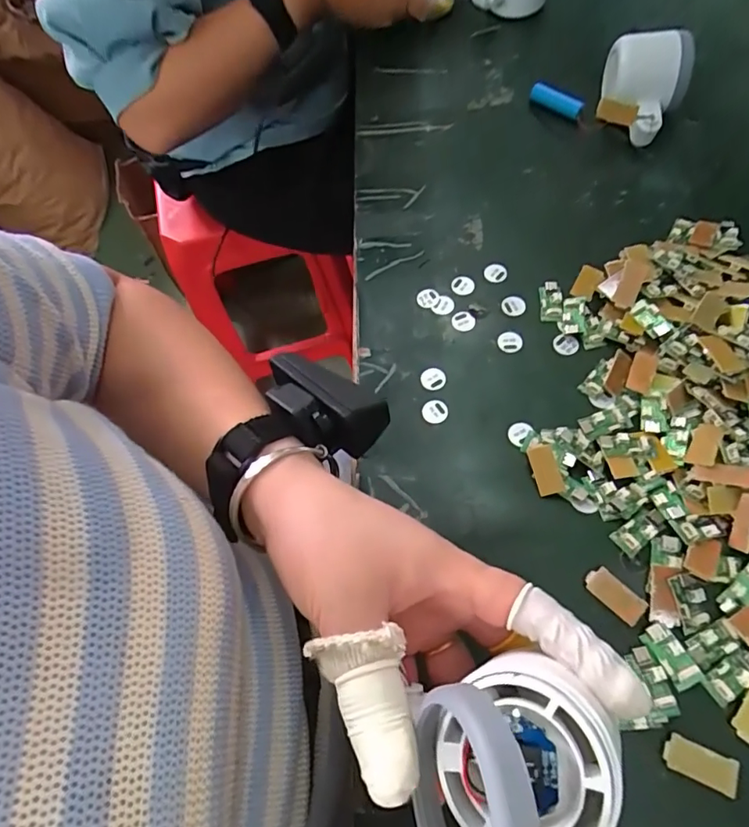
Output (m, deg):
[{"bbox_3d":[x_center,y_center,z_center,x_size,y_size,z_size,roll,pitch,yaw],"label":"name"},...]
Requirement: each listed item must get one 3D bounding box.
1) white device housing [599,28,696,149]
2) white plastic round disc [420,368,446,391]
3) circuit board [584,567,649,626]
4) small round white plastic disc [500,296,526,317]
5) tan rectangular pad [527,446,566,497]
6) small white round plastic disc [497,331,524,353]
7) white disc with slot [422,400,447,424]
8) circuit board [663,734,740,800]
[{"bbox_3d":[0.231,-0.280,0.445,0.068,0.060,0.078,19,66,13],"label":"white device housing"},{"bbox_3d":[0.041,-0.024,0.361,0.017,0.004,0.016,-1,73,5],"label":"white plastic round disc"},{"bbox_3d":[0.134,0.101,0.285,0.033,0.005,0.016,40,72,20],"label":"circuit board"},{"bbox_3d":[0.104,-0.080,0.383,0.018,0.004,0.017,0,75,-1],"label":"small round white plastic disc"},{"bbox_3d":[0.105,0.035,0.316,0.015,0.004,0.031,-18,59,15],"label":"tan rectangular pad"},{"bbox_3d":[0.099,-0.053,0.371,0.017,0.004,0.016,-2,63,3],"label":"small white round plastic disc"},{"bbox_3d":[0.041,-0.002,0.349,0.017,0.004,0.016,-2,63,3],"label":"white disc with slot"},{"bbox_3d":[0.159,0.171,0.250,0.033,0.004,0.016,19,66,13],"label":"circuit board"}]

